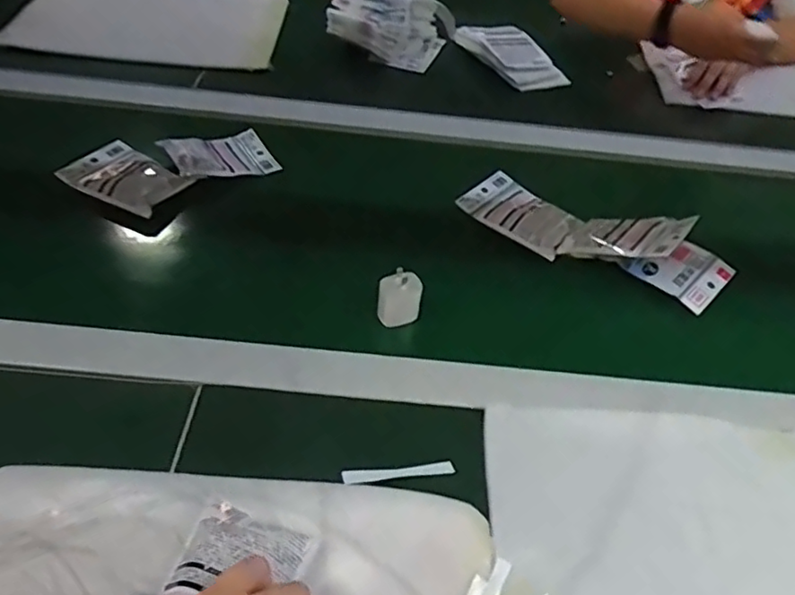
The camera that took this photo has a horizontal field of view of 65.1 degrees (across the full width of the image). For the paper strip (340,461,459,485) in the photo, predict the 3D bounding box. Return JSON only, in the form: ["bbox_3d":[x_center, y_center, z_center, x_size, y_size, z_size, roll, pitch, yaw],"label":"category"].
[{"bbox_3d":[0.003,0.144,0.509,0.099,0.004,0.011,1,41,-26],"label":"paper strip"}]

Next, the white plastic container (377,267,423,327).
[{"bbox_3d":[0.002,0.001,0.639,0.043,0.058,0.023,6,44,-1],"label":"white plastic container"}]

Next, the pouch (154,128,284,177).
[{"bbox_3d":[-0.229,-0.185,0.805,0.131,0.036,0.095,-26,53,-29],"label":"pouch"}]

